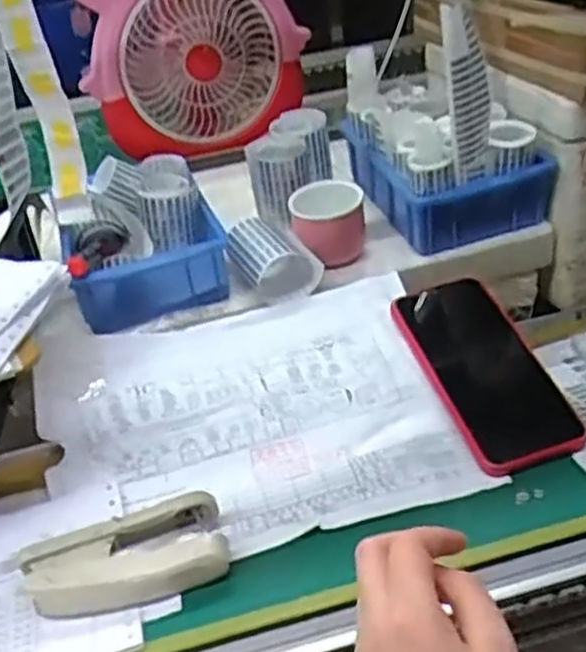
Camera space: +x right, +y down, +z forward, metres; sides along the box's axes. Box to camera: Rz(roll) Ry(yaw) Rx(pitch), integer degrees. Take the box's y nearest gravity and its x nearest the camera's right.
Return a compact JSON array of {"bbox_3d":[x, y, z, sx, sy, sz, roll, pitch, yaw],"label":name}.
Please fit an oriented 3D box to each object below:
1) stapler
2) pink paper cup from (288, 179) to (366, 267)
[{"bbox_3d":[-0.099,0.138,0.478,0.116,0.029,0.057,-17,36,-14],"label":"stapler"},{"bbox_3d":[0.031,-0.086,0.686,0.063,0.055,0.058,-6,35,3],"label":"pink paper cup"}]

